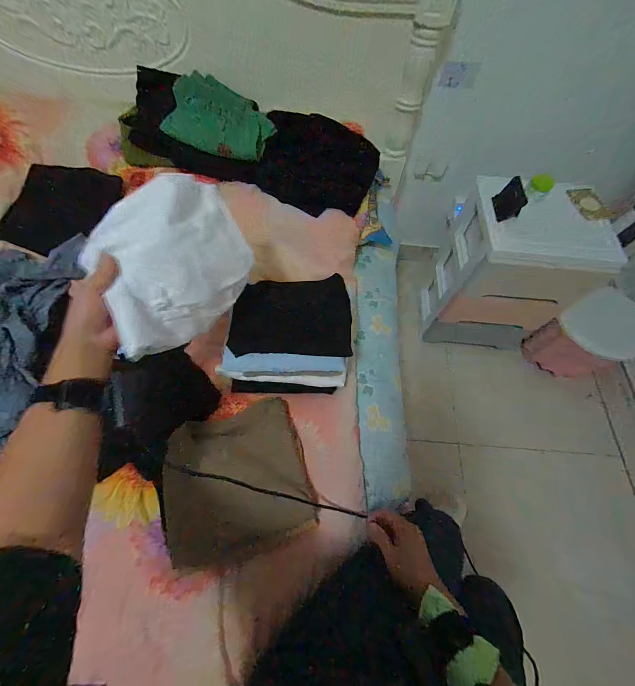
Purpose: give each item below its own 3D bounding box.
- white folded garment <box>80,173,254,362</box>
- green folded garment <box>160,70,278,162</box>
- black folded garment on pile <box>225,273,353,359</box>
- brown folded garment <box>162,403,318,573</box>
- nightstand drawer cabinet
[{"bbox_3d":[-0.202,-0.116,0.440,0.045,0.205,0.247,-3,31,41],"label":"white folded garment"},{"bbox_3d":[-0.244,-0.556,0.774,0.252,0.050,0.160,15,92,-4],"label":"green folded garment"},{"bbox_3d":[-0.051,-0.054,0.596,0.227,0.033,0.167,-2,64,-4],"label":"black folded garment on pile"},{"bbox_3d":[-0.143,0.239,0.543,0.240,0.034,0.233,-16,66,-10],"label":"brown folded garment"},{"bbox_3d":[0.637,-0.235,1.054,0.380,0.461,0.285,11,64,3],"label":"nightstand drawer cabinet"}]

